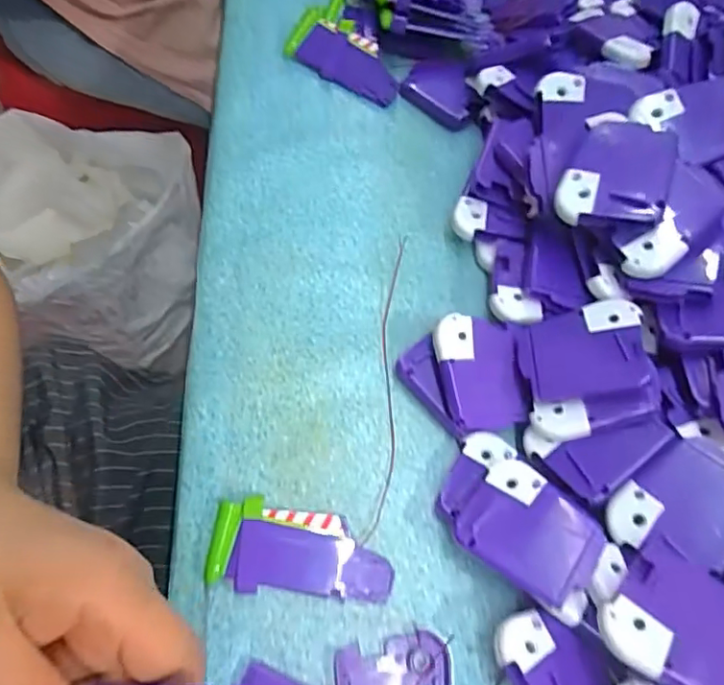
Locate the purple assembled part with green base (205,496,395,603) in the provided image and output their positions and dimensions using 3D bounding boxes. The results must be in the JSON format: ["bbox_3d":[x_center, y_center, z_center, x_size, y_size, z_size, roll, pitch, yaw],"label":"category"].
[{"bbox_3d":[-0.030,0.104,0.282,0.089,0.011,0.040,9,66,0],"label":"purple assembled part with green base"}]

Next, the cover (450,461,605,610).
[{"bbox_3d":[0.079,0.088,0.269,0.061,0.006,0.050,30,63,25],"label":"cover"}]

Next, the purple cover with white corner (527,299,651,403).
[{"bbox_3d":[0.115,0.004,0.295,0.056,0.006,0.049,-11,61,23],"label":"purple cover with white corner"}]

